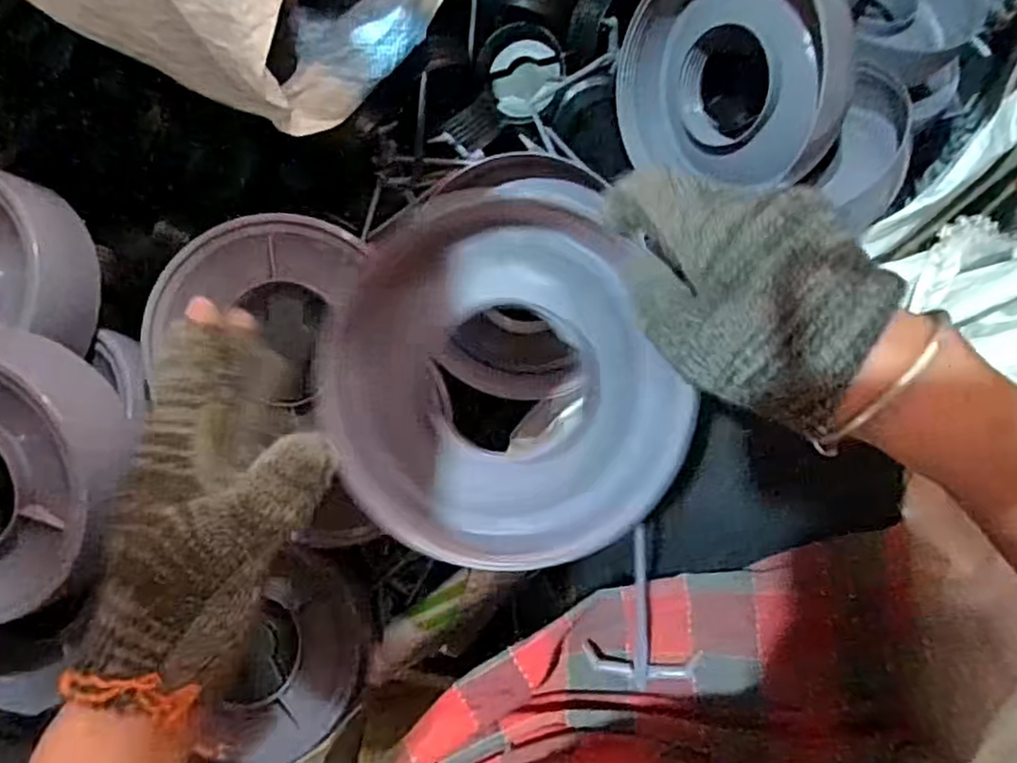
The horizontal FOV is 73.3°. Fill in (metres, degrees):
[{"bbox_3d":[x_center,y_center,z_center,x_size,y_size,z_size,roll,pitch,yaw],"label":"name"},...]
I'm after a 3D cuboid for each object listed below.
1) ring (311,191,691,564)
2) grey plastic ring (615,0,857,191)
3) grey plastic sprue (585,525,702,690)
[{"bbox_3d":[-0.005,0.003,0.316,0.153,0.057,0.164,0,77,-1],"label":"ring"},{"bbox_3d":[0.148,-0.207,0.450,0.040,0.138,0.155,-9,36,-42],"label":"grey plastic ring"},{"bbox_3d":[0.075,0.123,0.385,0.060,0.027,0.099,-3,105,-2],"label":"grey plastic sprue"}]

